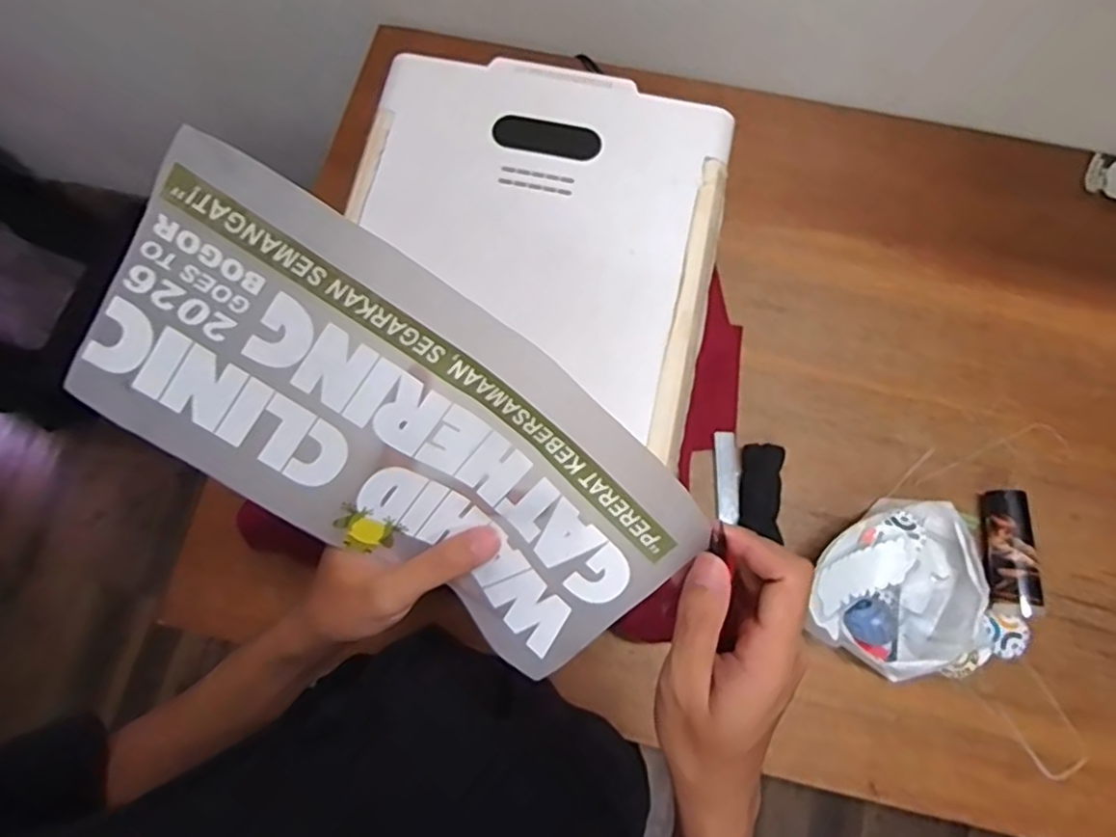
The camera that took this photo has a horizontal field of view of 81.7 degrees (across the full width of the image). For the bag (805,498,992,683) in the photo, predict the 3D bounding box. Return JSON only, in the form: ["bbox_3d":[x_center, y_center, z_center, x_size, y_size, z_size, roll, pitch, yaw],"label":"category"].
[{"bbox_3d":[0.389,0.186,0.744,0.181,0.060,0.205,28,77,9],"label":"bag"}]

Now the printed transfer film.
[{"bbox_3d":[-0.070,0.011,0.302,0.266,0.029,0.138,35,106,-13],"label":"printed transfer film"}]

